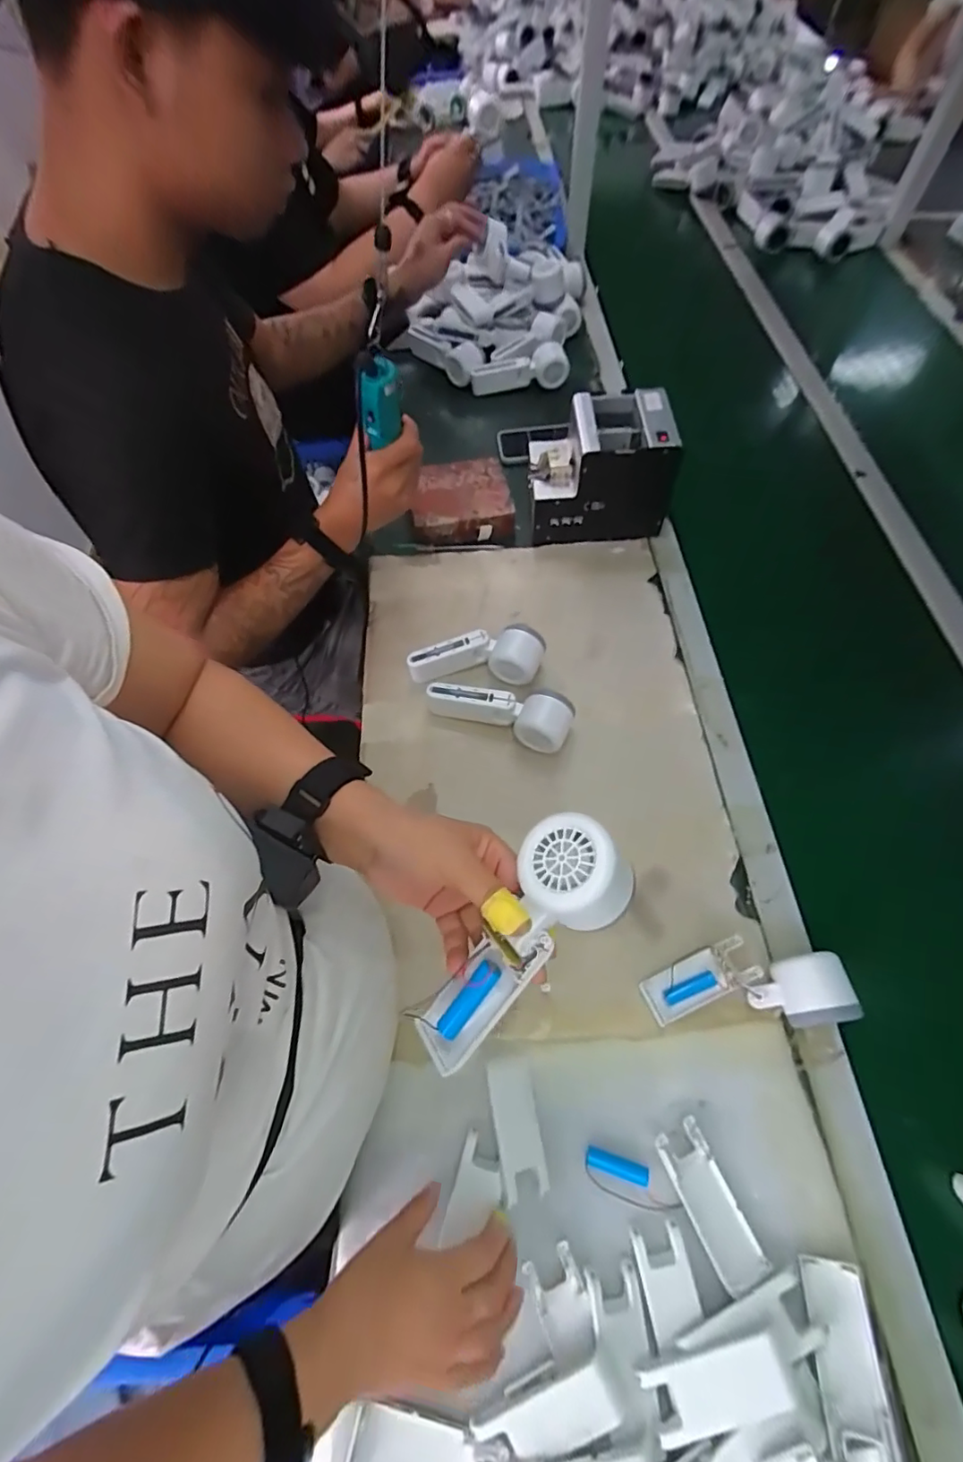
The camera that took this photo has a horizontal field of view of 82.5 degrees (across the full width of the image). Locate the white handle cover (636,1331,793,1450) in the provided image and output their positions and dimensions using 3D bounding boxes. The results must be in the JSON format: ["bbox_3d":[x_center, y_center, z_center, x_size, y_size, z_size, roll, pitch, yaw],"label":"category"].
[{"bbox_3d":[0.159,0.441,0.368,0.094,0.010,0.038,-24,63,6],"label":"white handle cover"}]

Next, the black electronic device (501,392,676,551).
[{"bbox_3d":[0.142,-0.359,0.760,0.219,0.156,0.121,1,61,1],"label":"black electronic device"}]

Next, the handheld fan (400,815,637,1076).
[{"bbox_3d":[0.025,0.127,0.324,0.066,0.039,0.170,37,101,18],"label":"handheld fan"}]

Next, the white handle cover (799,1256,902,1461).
[{"bbox_3d":[0.253,0.435,0.378,0.042,0.014,0.102,6,47,3],"label":"white handle cover"}]

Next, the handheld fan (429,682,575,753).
[{"bbox_3d":[0.021,-0.028,0.641,0.170,0.050,0.054,19,63,10],"label":"handheld fan"}]

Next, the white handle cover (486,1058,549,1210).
[{"bbox_3d":[0.029,0.334,0.465,0.043,0.014,0.093,5,58,-28],"label":"white handle cover"}]

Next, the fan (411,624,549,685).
[{"bbox_3d":[-0.006,-0.092,0.676,0.163,0.053,0.055,2,61,1],"label":"fan"}]

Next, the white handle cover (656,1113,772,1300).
[{"bbox_3d":[0.180,0.372,0.433,0.039,0.013,0.101,-21,63,-11],"label":"white handle cover"}]

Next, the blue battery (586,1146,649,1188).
[{"bbox_3d":[0.111,0.356,0.448,0.050,0.011,0.015,12,62,6],"label":"blue battery"}]

